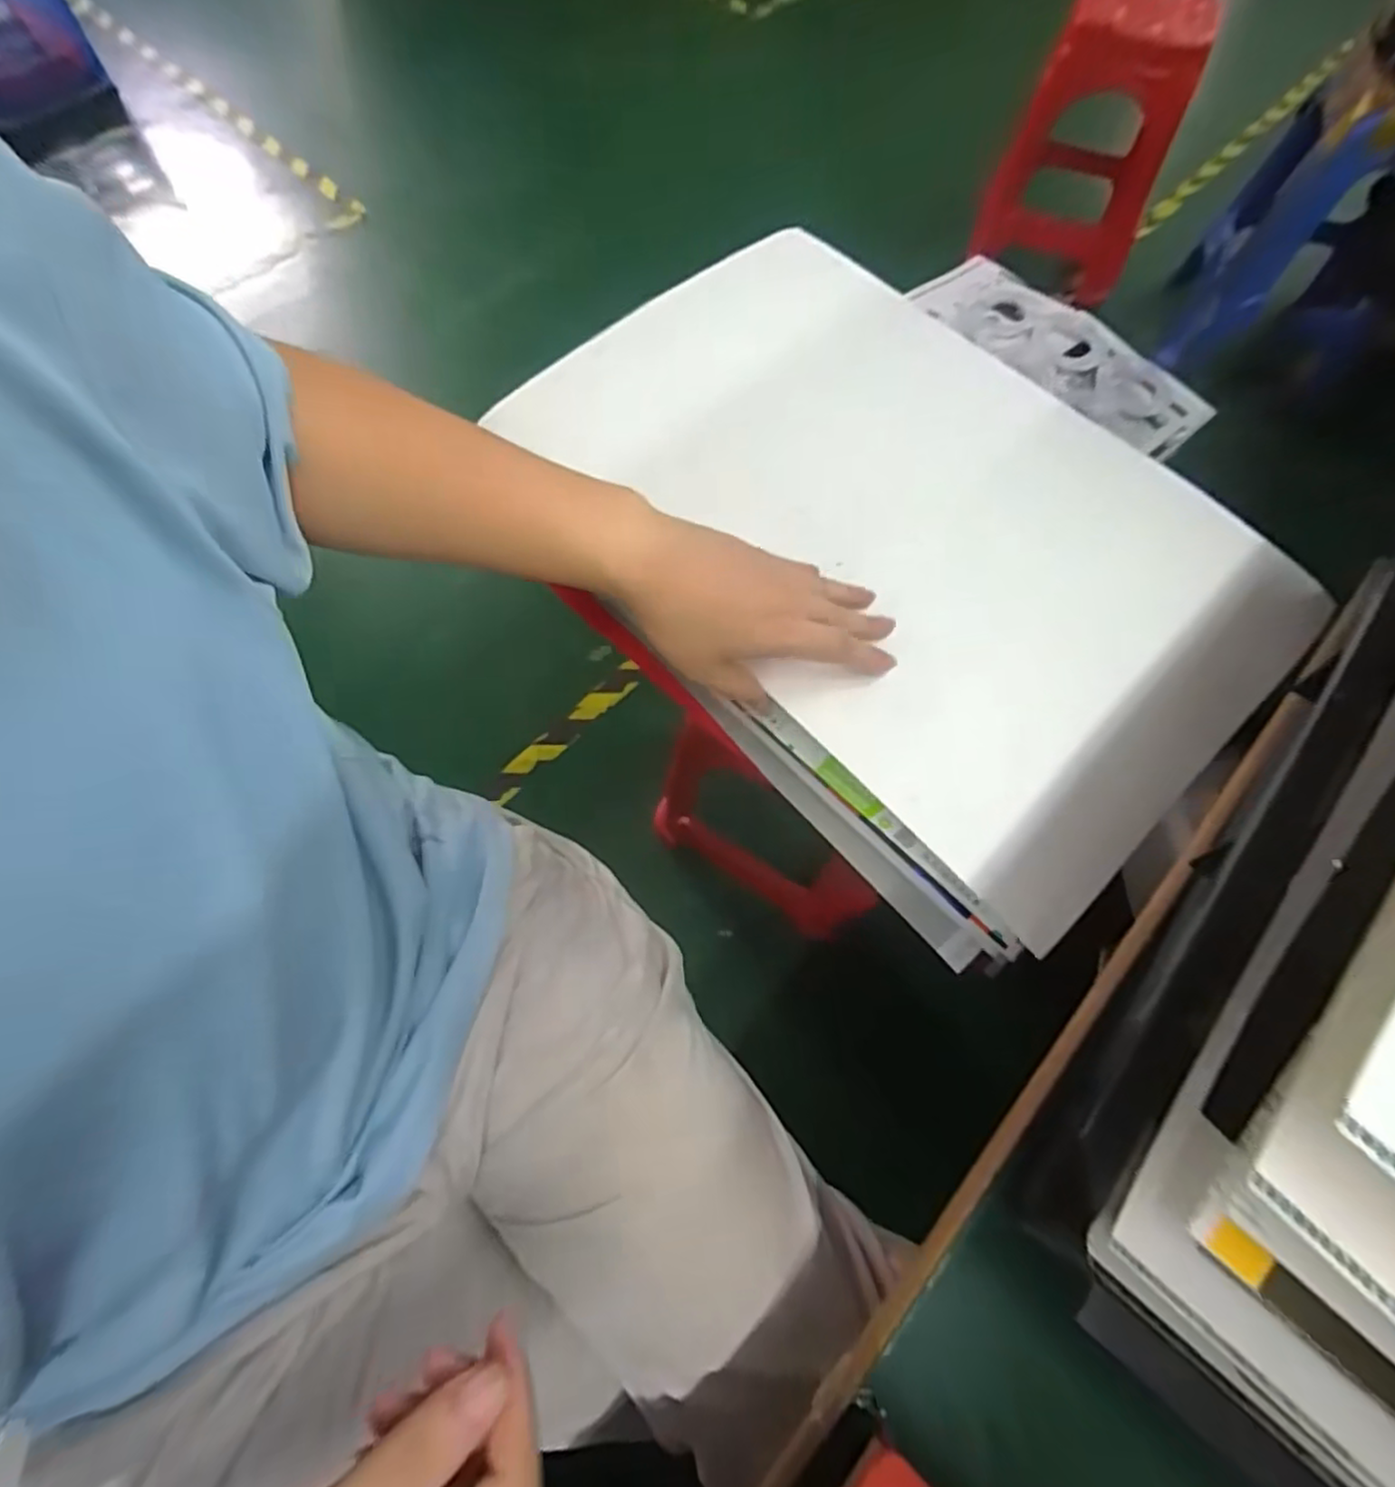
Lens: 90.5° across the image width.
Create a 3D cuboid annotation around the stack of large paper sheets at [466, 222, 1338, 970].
[{"bbox_3d":[0.142,-0.158,0.565,0.368,0.121,0.549,-38,72,-16],"label":"stack of large paper sheets"}]

